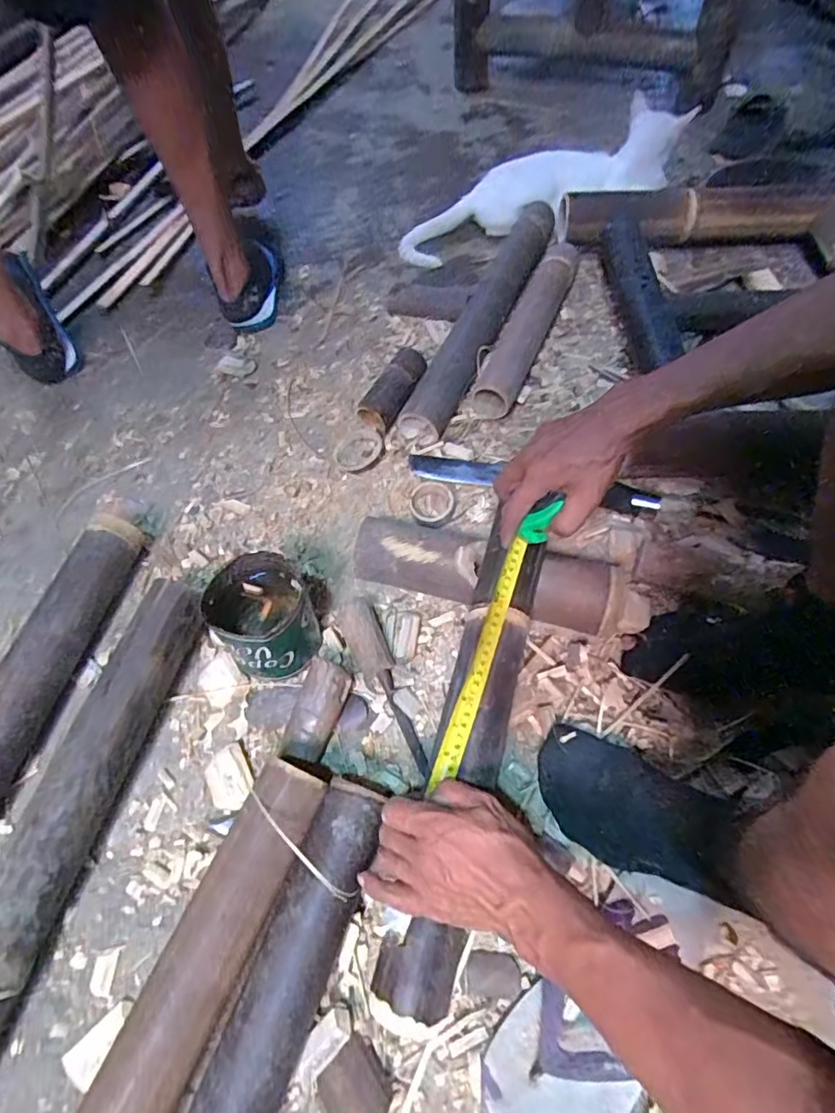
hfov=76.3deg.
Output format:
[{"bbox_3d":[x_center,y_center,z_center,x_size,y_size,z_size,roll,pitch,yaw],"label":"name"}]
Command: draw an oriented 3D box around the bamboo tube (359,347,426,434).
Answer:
[{"bbox_3d":[-0.033,-0.244,0.792,0.055,0.056,0.135,25,65,16],"label":"bamboo tube"}]

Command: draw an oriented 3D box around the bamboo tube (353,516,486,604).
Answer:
[{"bbox_3d":[0.002,0.000,0.650,0.148,0.058,0.082,14,64,9],"label":"bamboo tube"}]

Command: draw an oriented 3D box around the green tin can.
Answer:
[{"bbox_3d":[-0.166,0.069,0.585,0.102,0.118,0.112,-1,63,1],"label":"green tin can"}]

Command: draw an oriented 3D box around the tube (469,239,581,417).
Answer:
[{"bbox_3d":[0.176,-0.372,0.844,0.067,0.062,0.392,20,64,14],"label":"tube"}]

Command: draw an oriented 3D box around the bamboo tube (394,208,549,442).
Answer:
[{"bbox_3d":[0.103,-0.390,0.843,0.079,0.063,0.523,20,64,14],"label":"bamboo tube"}]

